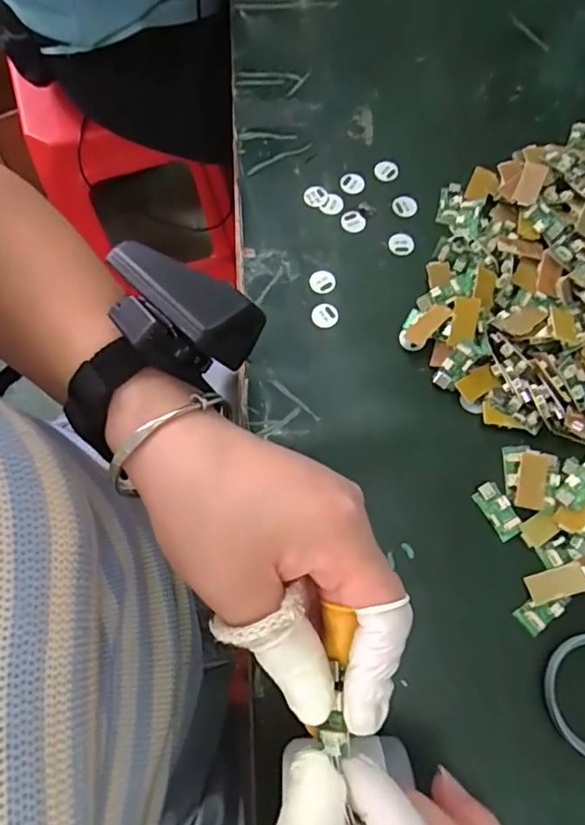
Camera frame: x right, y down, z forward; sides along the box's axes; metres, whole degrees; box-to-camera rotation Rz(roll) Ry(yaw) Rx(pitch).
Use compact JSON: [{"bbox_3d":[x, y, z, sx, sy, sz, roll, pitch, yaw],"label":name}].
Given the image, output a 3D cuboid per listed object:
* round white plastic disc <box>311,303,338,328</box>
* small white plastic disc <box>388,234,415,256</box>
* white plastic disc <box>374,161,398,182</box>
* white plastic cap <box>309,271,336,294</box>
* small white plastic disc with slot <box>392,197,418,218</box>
[{"bbox_3d":[0.021,-0.064,0.351,0.017,0.004,0.017,0,70,-1],"label":"round white plastic disc"},{"bbox_3d":[0.076,-0.118,0.372,0.017,0.004,0.017,0,70,-1],"label":"small white plastic disc"},{"bbox_3d":[0.068,-0.176,0.391,0.017,0.004,0.017,0,70,-1],"label":"white plastic disc"},{"bbox_3d":[0.020,-0.087,0.359,0.016,0.004,0.016,0,70,-1],"label":"white plastic cap"},{"bbox_3d":[0.080,-0.148,0.384,0.018,0.004,0.015,17,71,5],"label":"small white plastic disc with slot"}]

